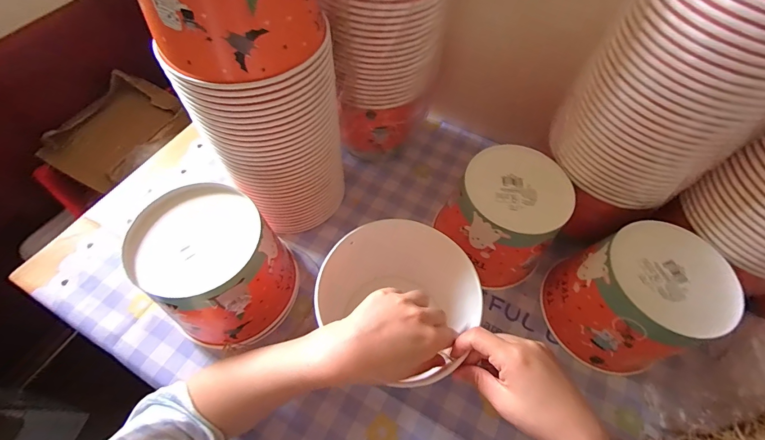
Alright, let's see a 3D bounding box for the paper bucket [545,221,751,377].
[{"bbox_3d":[0.279,0.092,0.412,0.119,0.134,0.137,-18,62,-12],"label":"paper bucket"}]

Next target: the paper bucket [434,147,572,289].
[{"bbox_3d":[0.161,0.002,0.464,0.134,0.129,0.142,1,60,-1],"label":"paper bucket"}]

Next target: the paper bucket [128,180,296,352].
[{"bbox_3d":[-0.183,0.055,0.402,0.127,0.138,0.129,1,60,-1],"label":"paper bucket"}]

